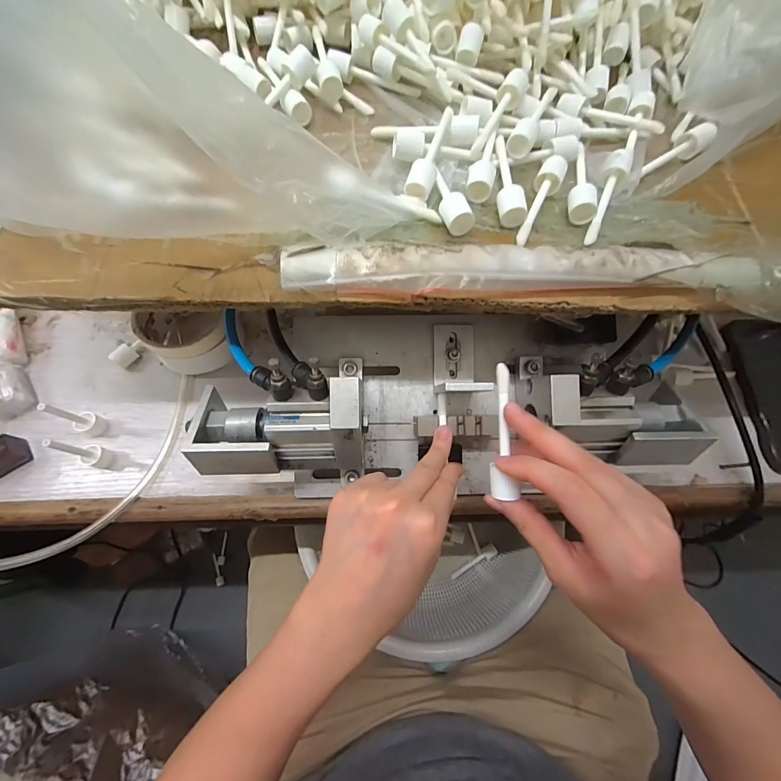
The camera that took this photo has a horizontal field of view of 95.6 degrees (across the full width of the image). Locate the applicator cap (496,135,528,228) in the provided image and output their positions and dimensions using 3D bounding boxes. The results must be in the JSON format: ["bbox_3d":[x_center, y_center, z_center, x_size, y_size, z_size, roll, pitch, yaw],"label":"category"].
[{"bbox_3d":[0.086,-0.150,0.256,0.020,0.015,0.083,6,69,1],"label":"applicator cap"}]

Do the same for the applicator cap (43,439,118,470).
[{"bbox_3d":[-0.266,0.053,0.302,0.014,0.064,0.019,14,70,4],"label":"applicator cap"}]

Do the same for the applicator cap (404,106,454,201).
[{"bbox_3d":[0.029,-0.170,0.253,0.017,0.013,0.077,16,70,5],"label":"applicator cap"}]

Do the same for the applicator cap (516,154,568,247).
[{"bbox_3d":[0.104,-0.133,0.250,0.018,0.014,0.081,26,71,8],"label":"applicator cap"}]

